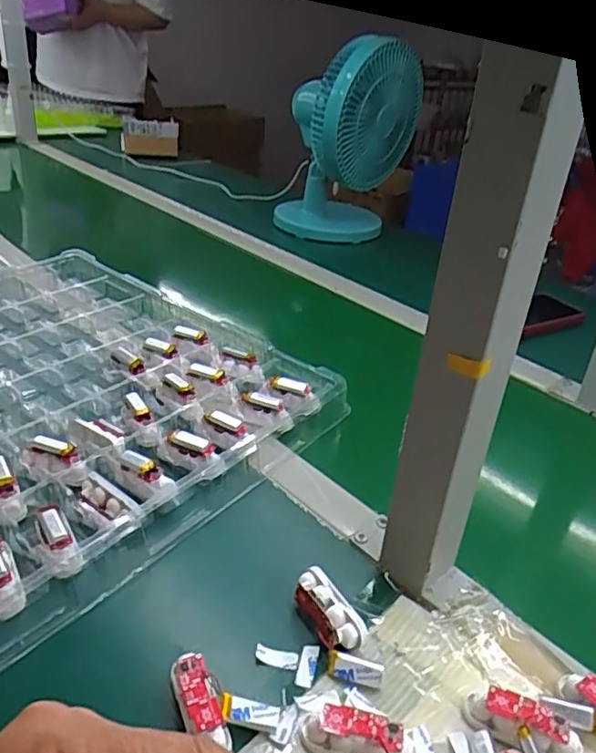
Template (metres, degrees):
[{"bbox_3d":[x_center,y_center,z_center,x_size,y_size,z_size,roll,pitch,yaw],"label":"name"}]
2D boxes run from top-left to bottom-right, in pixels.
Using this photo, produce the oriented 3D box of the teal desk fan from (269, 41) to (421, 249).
[{"bbox_3d":[0.085,-0.402,1.066,0.193,0.291,0.173,-17,38,-34],"label":"teal desk fan"}]

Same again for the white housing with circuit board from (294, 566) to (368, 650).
[{"bbox_3d":[0.018,0.156,0.397,0.027,0.021,0.058,-14,36,-30],"label":"white housing with circuit board"}]

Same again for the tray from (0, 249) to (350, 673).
[{"bbox_3d":[-0.270,0.015,0.568,0.484,0.033,0.477,26,36,30],"label":"tray"}]

